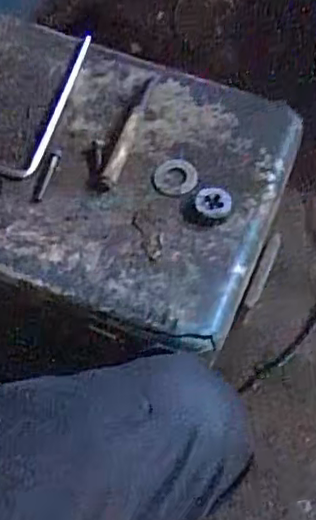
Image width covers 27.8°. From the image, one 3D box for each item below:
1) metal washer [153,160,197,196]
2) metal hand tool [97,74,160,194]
[{"bbox_3d":[0.018,-0.084,0.646,0.044,0.006,0.043,5,58,-4],"label":"metal washer"},{"bbox_3d":[-0.030,-0.133,0.657,0.016,0.017,0.149,18,58,4],"label":"metal hand tool"}]

